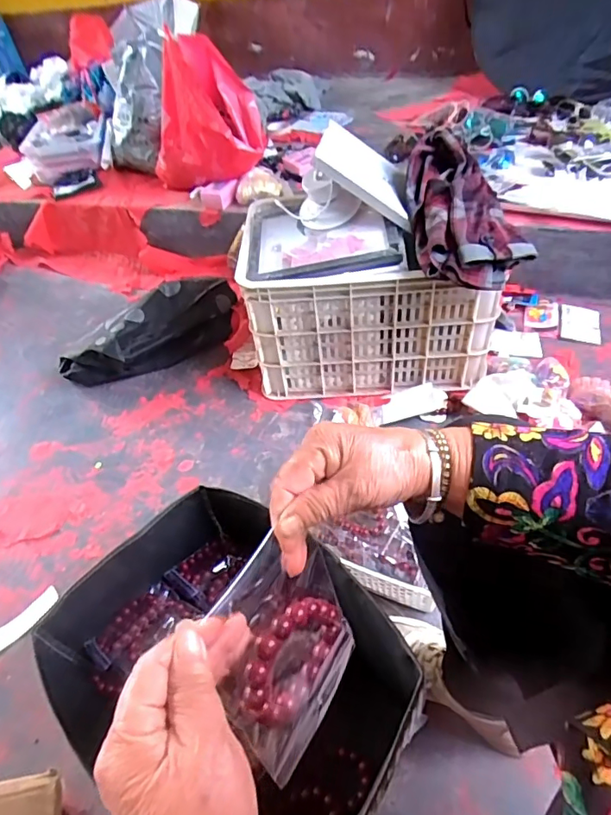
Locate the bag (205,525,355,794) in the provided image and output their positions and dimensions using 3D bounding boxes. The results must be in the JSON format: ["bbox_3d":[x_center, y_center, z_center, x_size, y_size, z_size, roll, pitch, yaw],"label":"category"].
[{"bbox_3d":[-0.011,0.159,0.333,0.021,0.170,0.107,11,44,38],"label":"bag"}]

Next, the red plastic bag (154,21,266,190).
[{"bbox_3d":[-0.288,-0.810,1.414,0.347,0.340,0.170,19,52,24],"label":"red plastic bag"}]

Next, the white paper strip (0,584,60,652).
[{"bbox_3d":[-0.477,0.357,0.810,0.171,0.017,0.036,-36,51,-25],"label":"white paper strip"}]

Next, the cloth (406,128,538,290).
[{"bbox_3d":[0.278,-0.365,0.916,0.178,0.086,0.349,-5,59,3],"label":"cloth"}]

